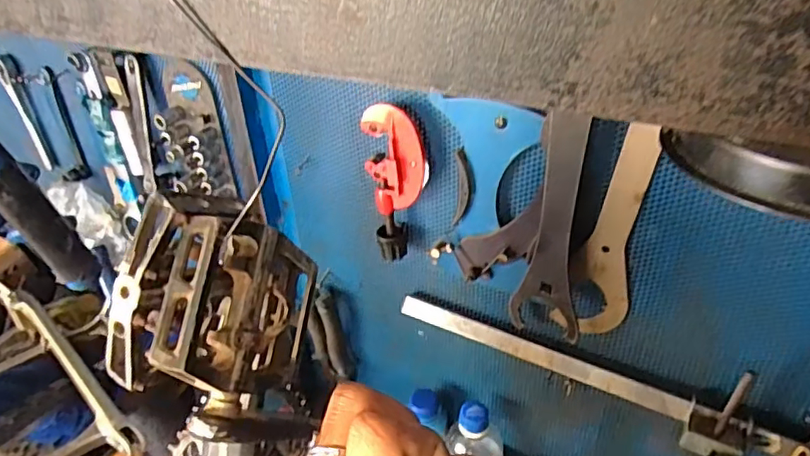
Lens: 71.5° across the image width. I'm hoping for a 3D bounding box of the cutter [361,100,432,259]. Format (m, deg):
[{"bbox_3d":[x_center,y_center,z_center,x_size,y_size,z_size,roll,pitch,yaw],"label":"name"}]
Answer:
[{"bbox_3d":[-0.006,-0.038,0.503,0.055,0.142,0.024,0,34,6],"label":"cutter"}]

